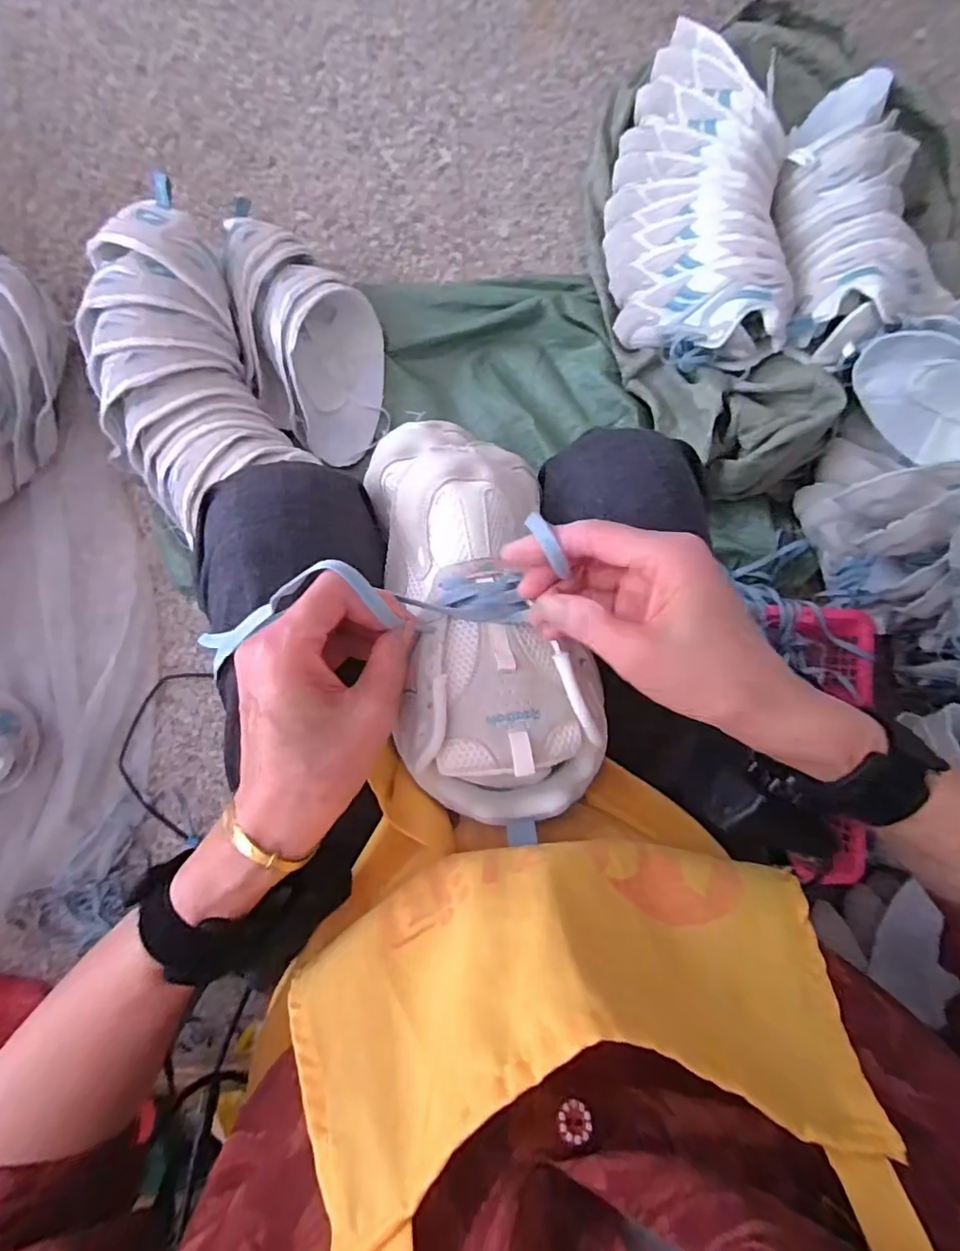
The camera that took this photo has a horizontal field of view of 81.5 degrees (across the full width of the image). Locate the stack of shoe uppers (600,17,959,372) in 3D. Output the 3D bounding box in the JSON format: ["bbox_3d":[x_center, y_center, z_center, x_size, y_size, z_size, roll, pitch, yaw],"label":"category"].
[{"bbox_3d":[0.389,-0.565,0.734,0.397,0.171,0.450,3,89,-5],"label":"stack of shoe uppers"}]

